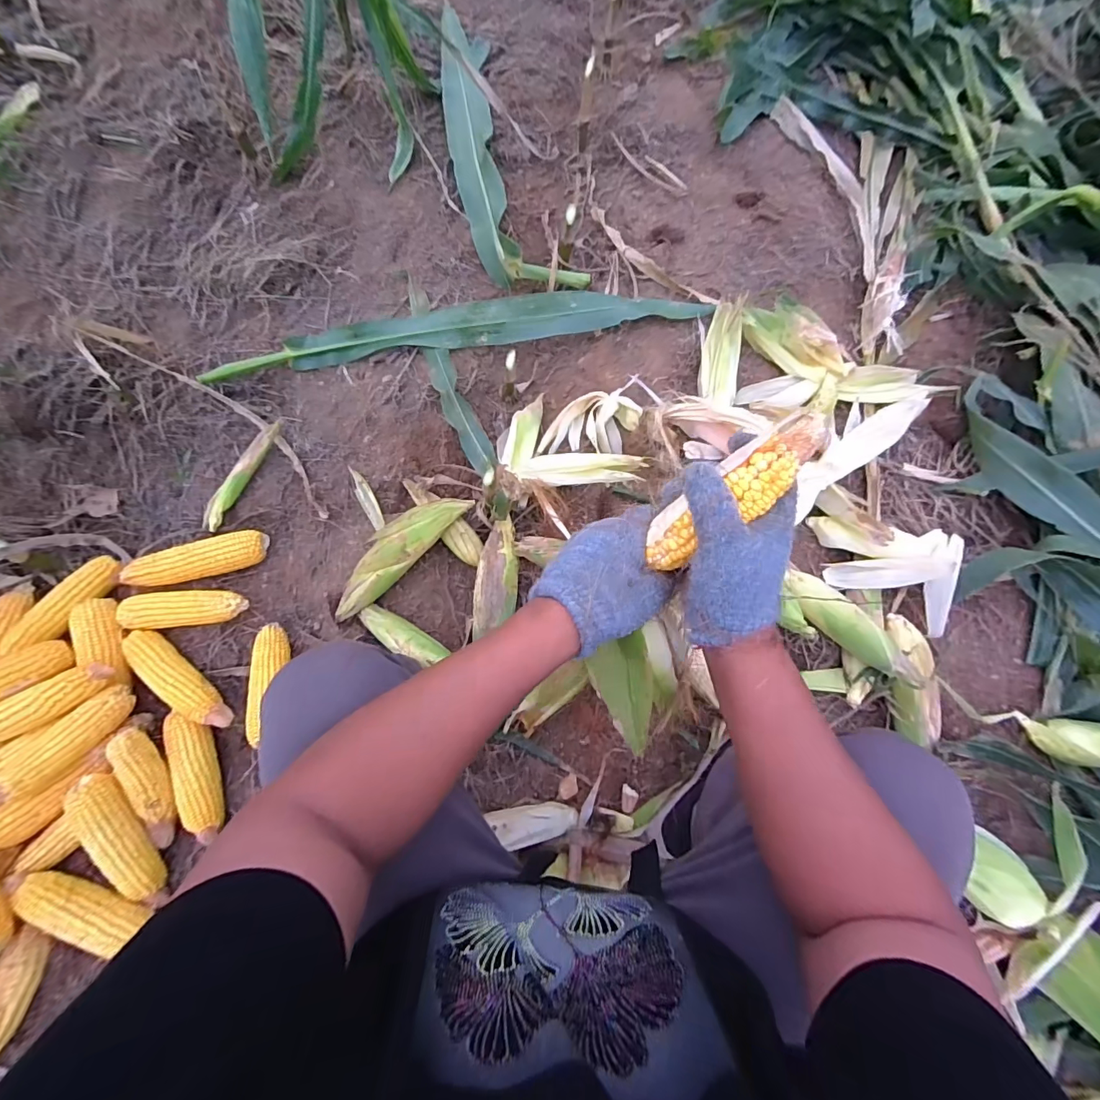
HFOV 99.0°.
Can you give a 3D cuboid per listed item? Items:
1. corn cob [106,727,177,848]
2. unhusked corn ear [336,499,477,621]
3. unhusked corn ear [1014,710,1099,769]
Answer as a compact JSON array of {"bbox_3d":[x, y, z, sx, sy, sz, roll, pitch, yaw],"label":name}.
[{"bbox_3d":[-0.590,0.348,0.685,0.052,0.043,0.176,-12,101,-4],"label":"corn cob"},{"bbox_3d":[-0.257,0.001,0.800,0.287,0.079,0.074,-43,82,-14],"label":"unhusked corn ear"},{"bbox_3d":[0.902,0.325,0.787,0.234,0.055,0.072,7,73,2],"label":"unhusked corn ear"}]

